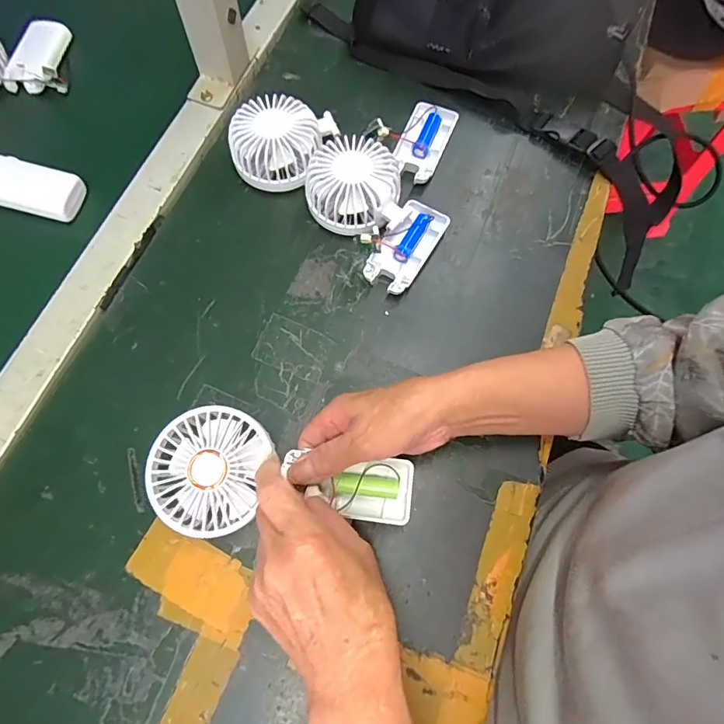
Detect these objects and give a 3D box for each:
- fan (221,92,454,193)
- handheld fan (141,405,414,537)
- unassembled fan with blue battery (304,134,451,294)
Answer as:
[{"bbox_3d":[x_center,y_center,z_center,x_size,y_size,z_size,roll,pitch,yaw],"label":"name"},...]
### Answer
[{"bbox_3d":[-0.015,-0.219,0.436,0.221,0.045,0.087,-6,72,-4],"label":"fan"},{"bbox_3d":[-0.058,0.085,0.317,0.184,0.025,0.082,12,71,-5],"label":"handheld fan"},{"bbox_3d":[0.012,-0.142,0.408,0.093,0.045,0.146,-41,77,-14],"label":"unassembled fan with blue battery"}]

